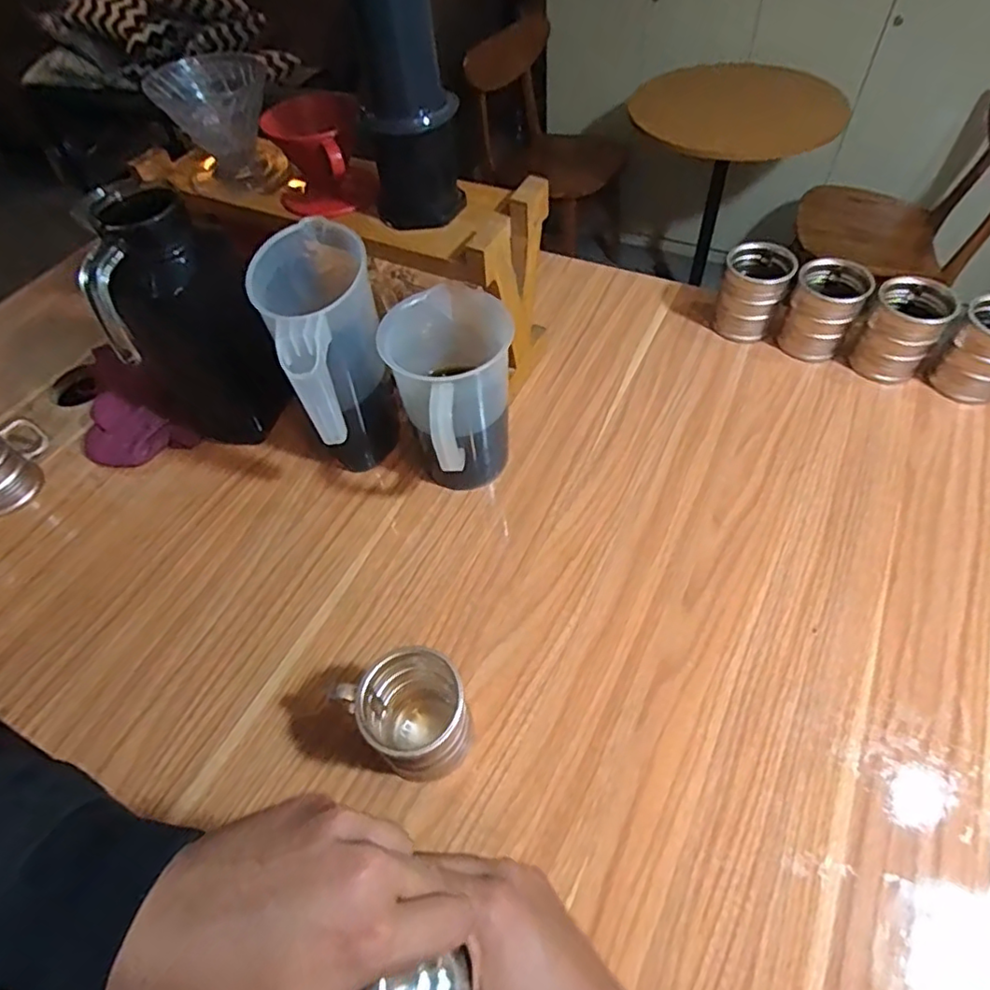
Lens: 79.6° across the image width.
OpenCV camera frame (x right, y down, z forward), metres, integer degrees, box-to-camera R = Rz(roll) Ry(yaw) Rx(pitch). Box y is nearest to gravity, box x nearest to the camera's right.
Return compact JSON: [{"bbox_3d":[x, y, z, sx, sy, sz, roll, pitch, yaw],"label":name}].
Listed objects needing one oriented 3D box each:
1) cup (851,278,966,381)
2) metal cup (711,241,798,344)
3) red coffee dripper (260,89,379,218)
[{"bbox_3d":[0.444,-0.180,0.654,0.064,0.092,0.076,-34,58,-19],"label":"cup"},{"bbox_3d":[0.305,-0.241,0.701,0.070,0.092,0.068,-2,54,3],"label":"metal cup"},{"bbox_3d":[-0.160,-0.318,0.573,0.078,0.092,0.085,-2,54,3],"label":"red coffee dripper"}]

